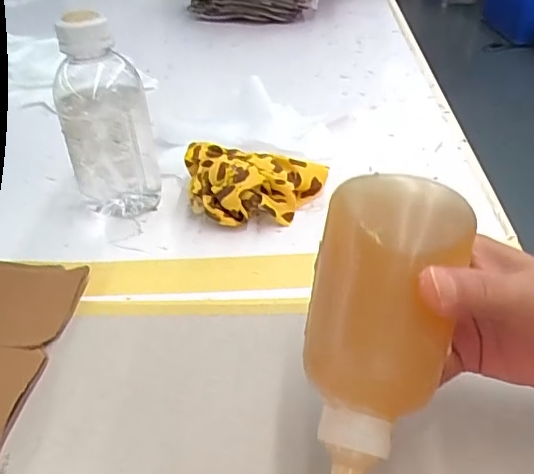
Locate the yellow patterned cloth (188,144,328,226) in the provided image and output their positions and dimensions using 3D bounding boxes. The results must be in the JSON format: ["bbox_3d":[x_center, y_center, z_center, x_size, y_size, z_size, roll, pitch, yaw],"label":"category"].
[{"bbox_3d":[-0.009,-0.044,0.464,0.117,0.047,0.063,-3,35,2],"label":"yellow patterned cloth"}]

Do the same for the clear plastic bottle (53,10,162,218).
[{"bbox_3d":[-0.128,-0.091,0.446,0.066,0.159,0.056,-11,36,-10],"label":"clear plastic bottle"}]

